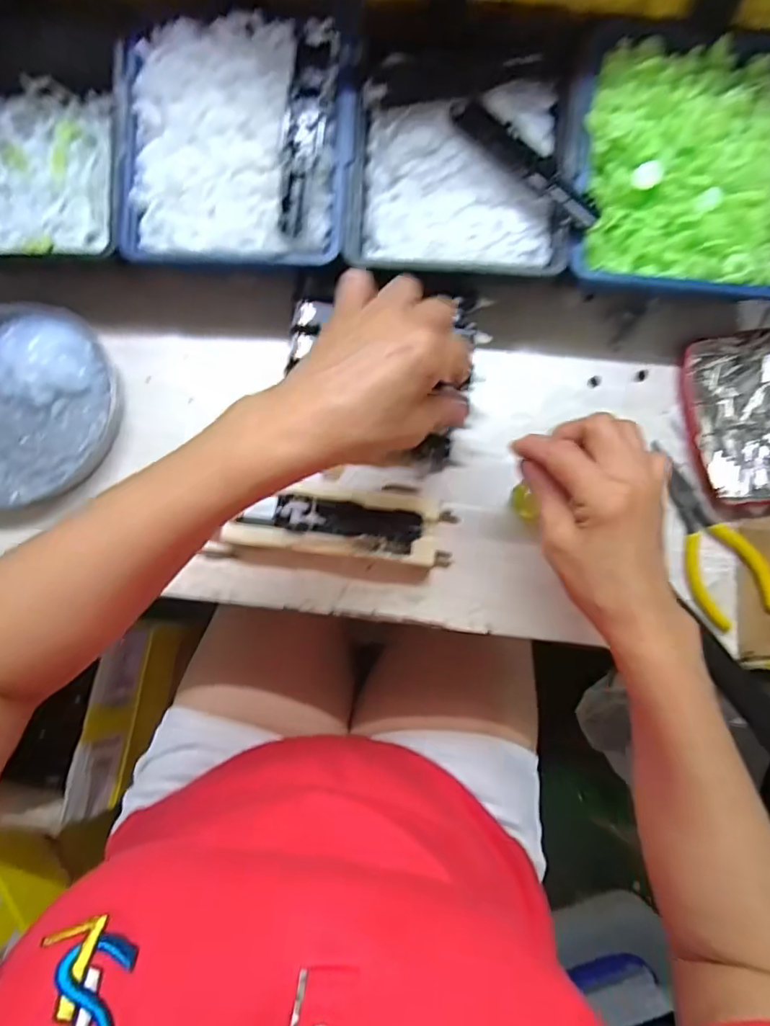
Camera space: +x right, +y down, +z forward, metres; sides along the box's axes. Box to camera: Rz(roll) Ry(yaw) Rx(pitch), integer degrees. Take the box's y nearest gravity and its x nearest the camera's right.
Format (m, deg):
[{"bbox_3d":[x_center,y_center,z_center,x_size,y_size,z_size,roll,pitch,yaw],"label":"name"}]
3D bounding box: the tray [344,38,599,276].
[{"bbox_3d":[0.052,-0.234,0.369,0.143,0.033,0.146,3,81,1],"label":"tray"}]

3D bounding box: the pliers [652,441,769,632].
[{"bbox_3d":[0.214,0.016,0.367,0.047,0.011,0.115,-22,82,-3],"label":"pliers"}]

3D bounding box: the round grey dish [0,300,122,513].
[{"bbox_3d":[-0.263,-0.079,0.389,0.143,0.019,0.144,0,81,0],"label":"round grey dish"}]

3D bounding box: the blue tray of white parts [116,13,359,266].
[{"bbox_3d":[-0.097,-0.240,0.359,0.149,0.038,0.151,3,81,1],"label":"blue tray of white parts"}]

